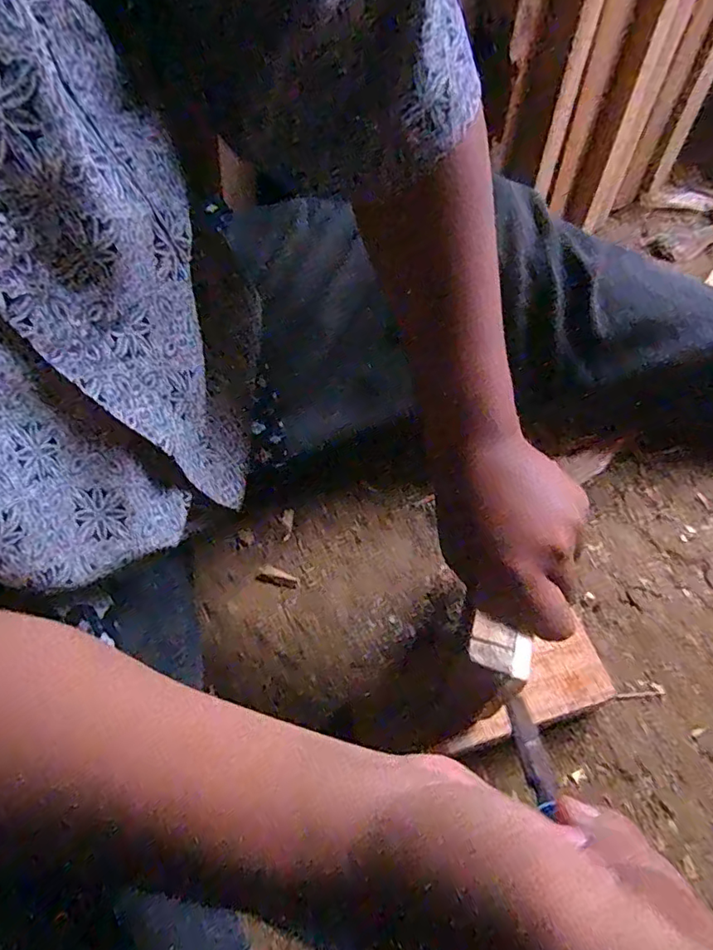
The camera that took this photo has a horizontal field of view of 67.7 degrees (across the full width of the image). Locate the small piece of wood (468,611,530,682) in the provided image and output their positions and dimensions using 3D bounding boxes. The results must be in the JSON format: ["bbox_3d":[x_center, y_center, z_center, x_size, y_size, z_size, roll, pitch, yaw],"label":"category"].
[{"bbox_3d":[0.084,0.101,0.310,0.036,0.004,0.027,20,62,10],"label":"small piece of wood"}]

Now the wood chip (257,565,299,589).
[{"bbox_3d":[-0.075,0.099,0.514,0.042,0.004,0.017,15,59,5],"label":"wood chip"}]

